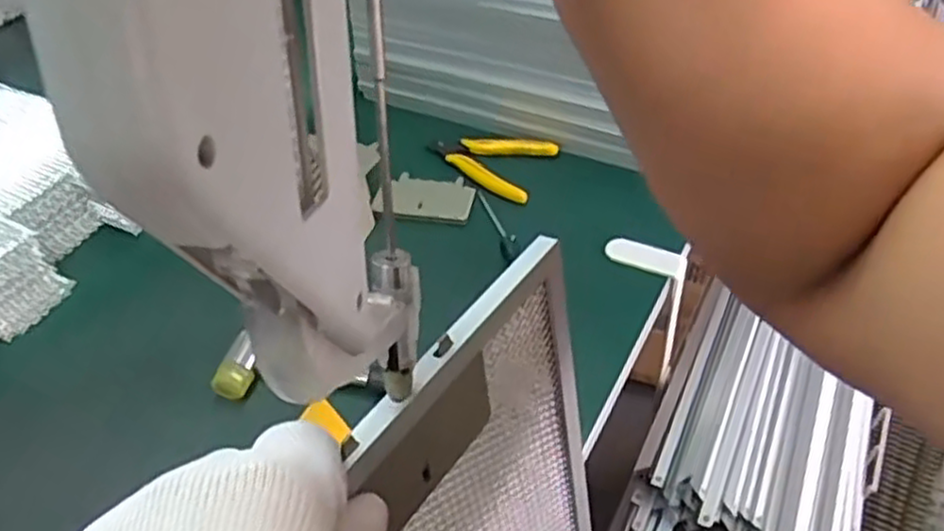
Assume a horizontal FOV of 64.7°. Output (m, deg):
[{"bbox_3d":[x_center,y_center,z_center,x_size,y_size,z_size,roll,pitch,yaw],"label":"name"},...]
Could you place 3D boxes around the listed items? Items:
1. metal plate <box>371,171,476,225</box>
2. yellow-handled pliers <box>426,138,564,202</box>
[{"bbox_3d":[-0.042,-0.062,0.663,0.090,0.007,0.059,7,46,11],"label":"metal plate"},{"bbox_3d":[0.010,-0.104,0.686,0.122,0.017,0.062,21,50,24],"label":"yellow-handled pliers"}]

